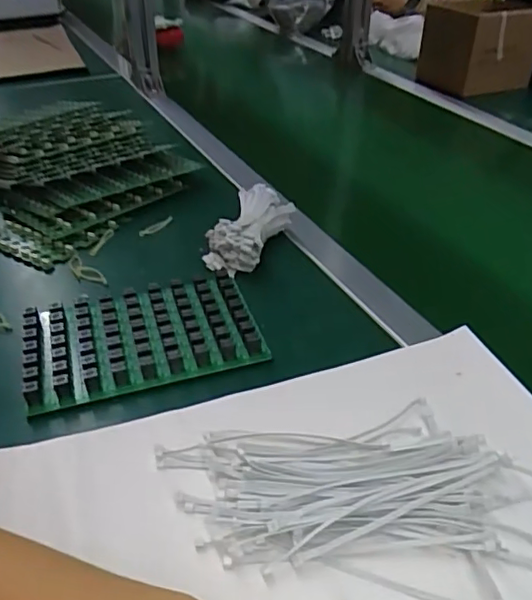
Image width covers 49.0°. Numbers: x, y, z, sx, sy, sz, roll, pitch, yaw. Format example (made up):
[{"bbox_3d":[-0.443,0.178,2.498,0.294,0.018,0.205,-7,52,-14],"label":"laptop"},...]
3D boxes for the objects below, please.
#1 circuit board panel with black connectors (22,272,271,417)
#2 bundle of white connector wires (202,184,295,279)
[{"bbox_3d":[-0.103,0.026,0.485,0.182,0.019,0.112,-10,37,-16],"label":"circuit board panel with black connectors"},{"bbox_3d":[-0.017,-0.072,0.593,0.057,0.051,0.102,16,38,19],"label":"bundle of white connector wires"}]

